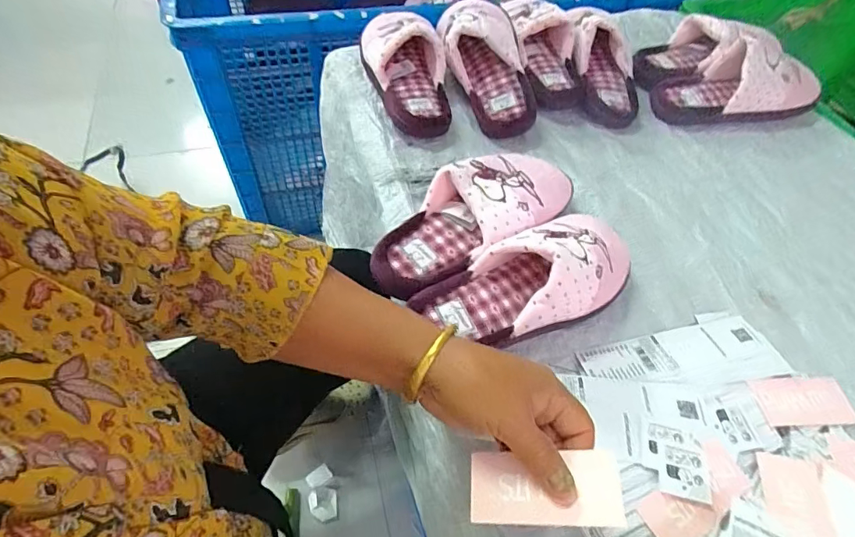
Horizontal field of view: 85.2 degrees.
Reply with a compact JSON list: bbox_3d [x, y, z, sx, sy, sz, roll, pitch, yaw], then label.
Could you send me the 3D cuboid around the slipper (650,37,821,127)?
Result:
[{"bbox_3d":[0.432,-0.256,0.646,0.234,0.066,0.098,-7,56,-9],"label":"slipper"}]

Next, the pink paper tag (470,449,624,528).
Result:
[{"bbox_3d":[0.075,0.143,0.304,0.094,0.004,0.044,-8,54,14],"label":"pink paper tag"}]

